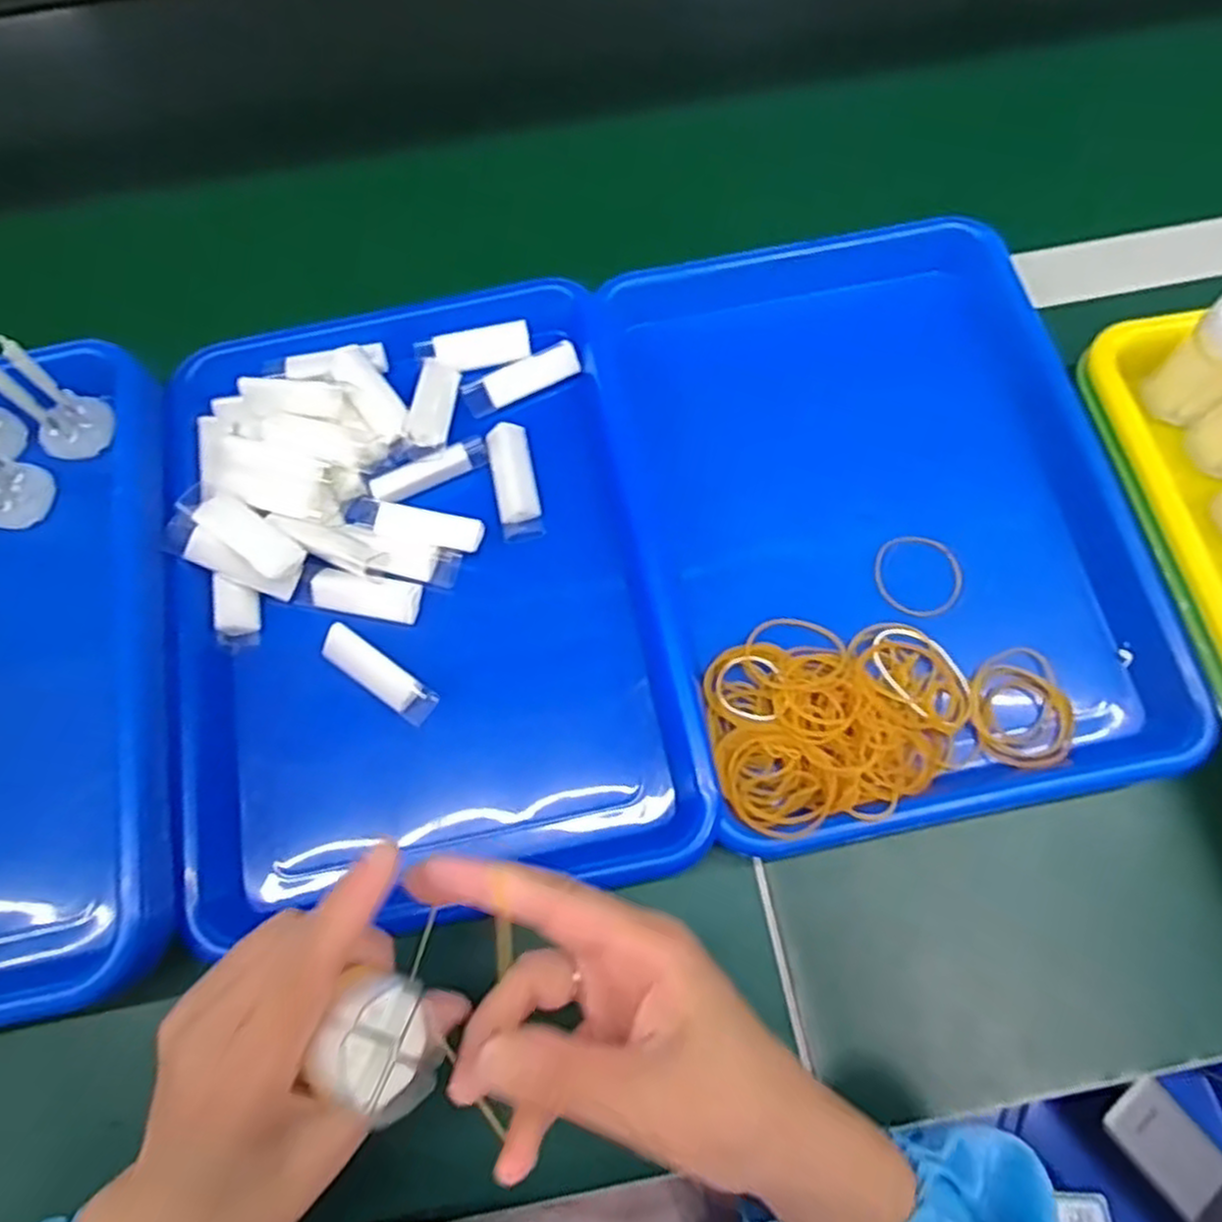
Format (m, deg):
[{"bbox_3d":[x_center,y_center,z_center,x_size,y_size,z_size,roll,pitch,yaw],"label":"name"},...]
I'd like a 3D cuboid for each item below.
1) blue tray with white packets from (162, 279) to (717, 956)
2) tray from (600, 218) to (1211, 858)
[{"bbox_3d":[-0.103,-0.013,0.409,0.240,0.046,0.328,-11,71,-3],"label":"blue tray with white packets"},{"bbox_3d":[0.139,-0.055,0.403,0.232,0.034,0.320,-11,71,-2],"label":"tray"}]

